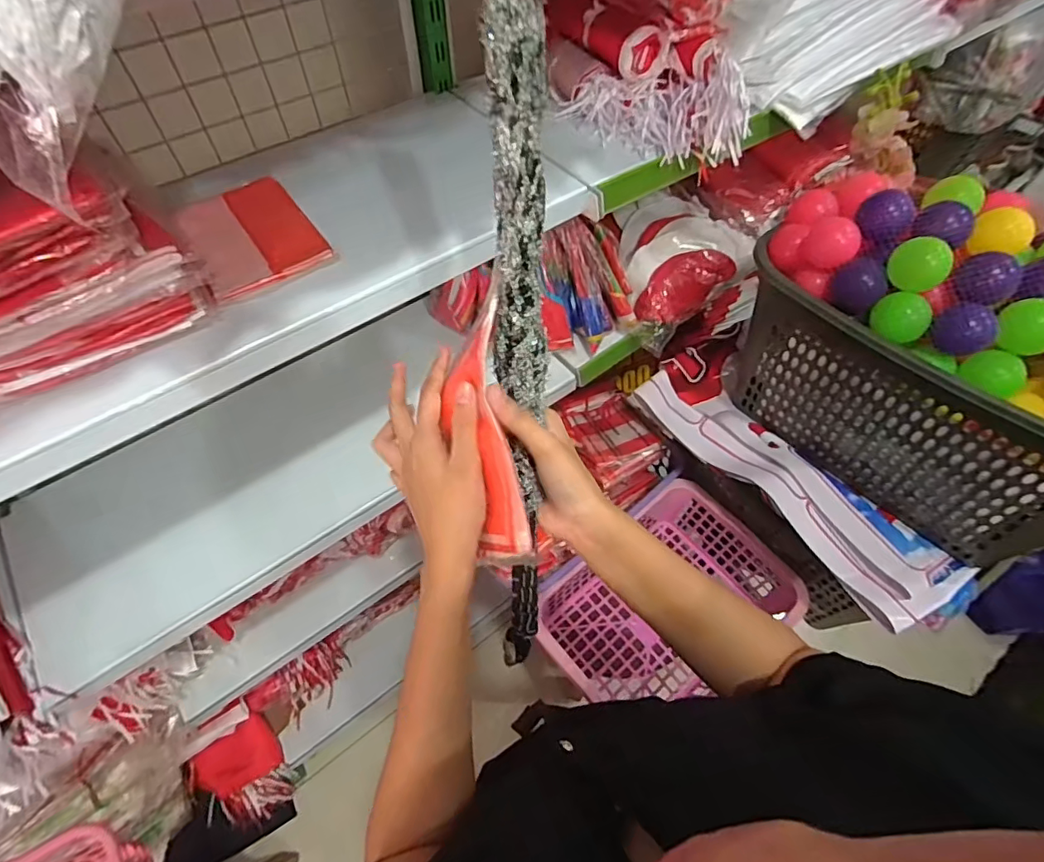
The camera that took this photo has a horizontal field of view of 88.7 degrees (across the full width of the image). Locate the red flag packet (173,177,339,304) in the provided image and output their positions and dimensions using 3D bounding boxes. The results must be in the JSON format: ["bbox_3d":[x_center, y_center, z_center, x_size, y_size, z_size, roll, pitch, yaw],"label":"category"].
[{"bbox_3d":[-0.311,-0.228,0.616,0.129,0.010,0.199,-30,61,-17],"label":"red flag packet"}]

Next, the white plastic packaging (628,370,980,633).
[{"bbox_3d":[0.395,0.076,0.821,0.138,0.054,0.523,-35,63,-20],"label":"white plastic packaging"}]

